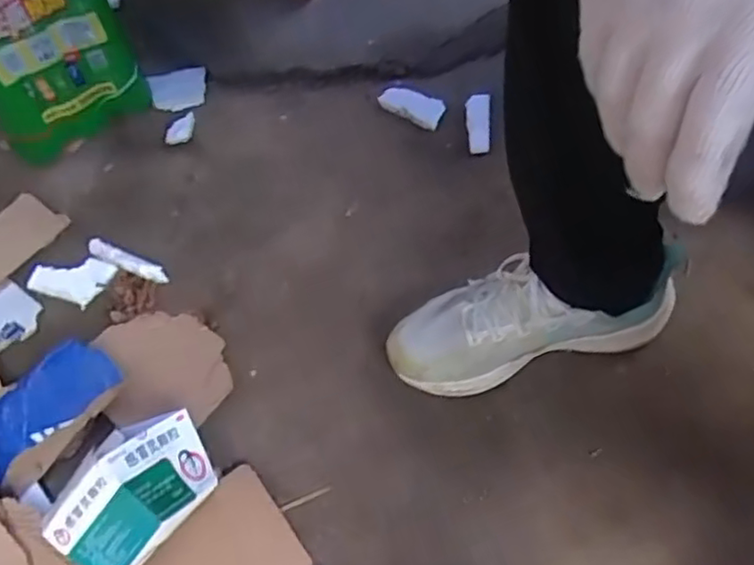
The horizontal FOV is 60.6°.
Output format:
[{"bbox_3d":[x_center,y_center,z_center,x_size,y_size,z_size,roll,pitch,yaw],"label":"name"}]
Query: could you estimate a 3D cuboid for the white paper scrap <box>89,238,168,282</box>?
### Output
[{"bbox_3d":[-0.292,-0.023,0.753,0.105,0.024,0.018,22,60,16],"label":"white paper scrap"}]

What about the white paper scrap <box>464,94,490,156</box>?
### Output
[{"bbox_3d":[0.132,-0.212,0.843,0.031,0.010,0.096,2,57,4],"label":"white paper scrap"}]

